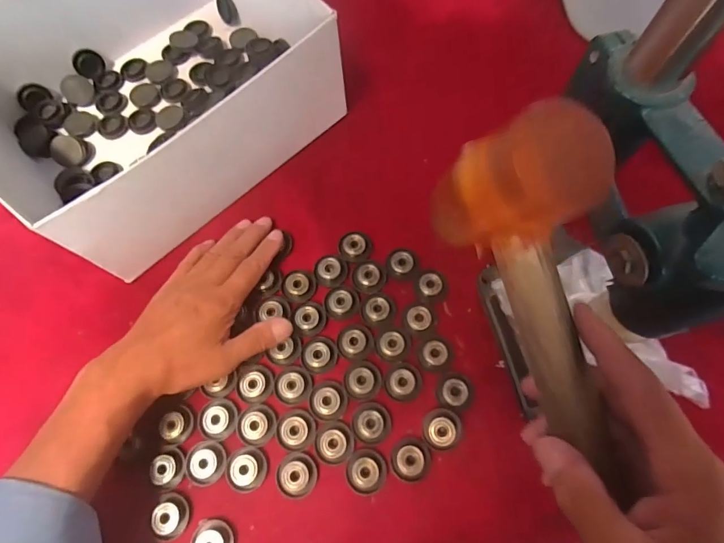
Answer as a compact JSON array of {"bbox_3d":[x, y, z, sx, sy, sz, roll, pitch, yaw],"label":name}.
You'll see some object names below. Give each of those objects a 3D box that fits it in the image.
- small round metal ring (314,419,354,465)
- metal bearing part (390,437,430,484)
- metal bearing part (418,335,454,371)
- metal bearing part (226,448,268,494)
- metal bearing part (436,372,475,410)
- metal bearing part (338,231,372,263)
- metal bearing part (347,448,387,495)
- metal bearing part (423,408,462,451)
[{"bbox_3d":[-0.023,0.142,0.334,0.032,0.004,0.033,-1,70,2],"label":"small round metal ring"},{"bbox_3d":[0.040,0.153,0.328,0.032,0.008,0.032,-1,70,2],"label":"metal bearing part"},{"bbox_3d":[0.066,0.072,0.356,0.033,0.012,0.030,-1,70,2],"label":"metal bearing part"},{"bbox_3d":[-0.095,0.163,0.330,0.033,0.006,0.033,-6,70,0],"label":"metal bearing part"},{"bbox_3d":[0.080,0.102,0.345,0.031,0.008,0.030,-1,70,2],"label":"metal bearing part"},{"bbox_3d":[-0.006,-0.024,0.397,0.032,0.017,0.026,-3,70,1],"label":"metal bearing part"},{"bbox_3d":[0.004,0.163,0.328,0.031,0.006,0.034,-6,70,0],"label":"metal bearing part"},{"bbox_3d":[0.067,0.131,0.335,0.031,0.010,0.031,3,71,3],"label":"metal bearing part"}]

